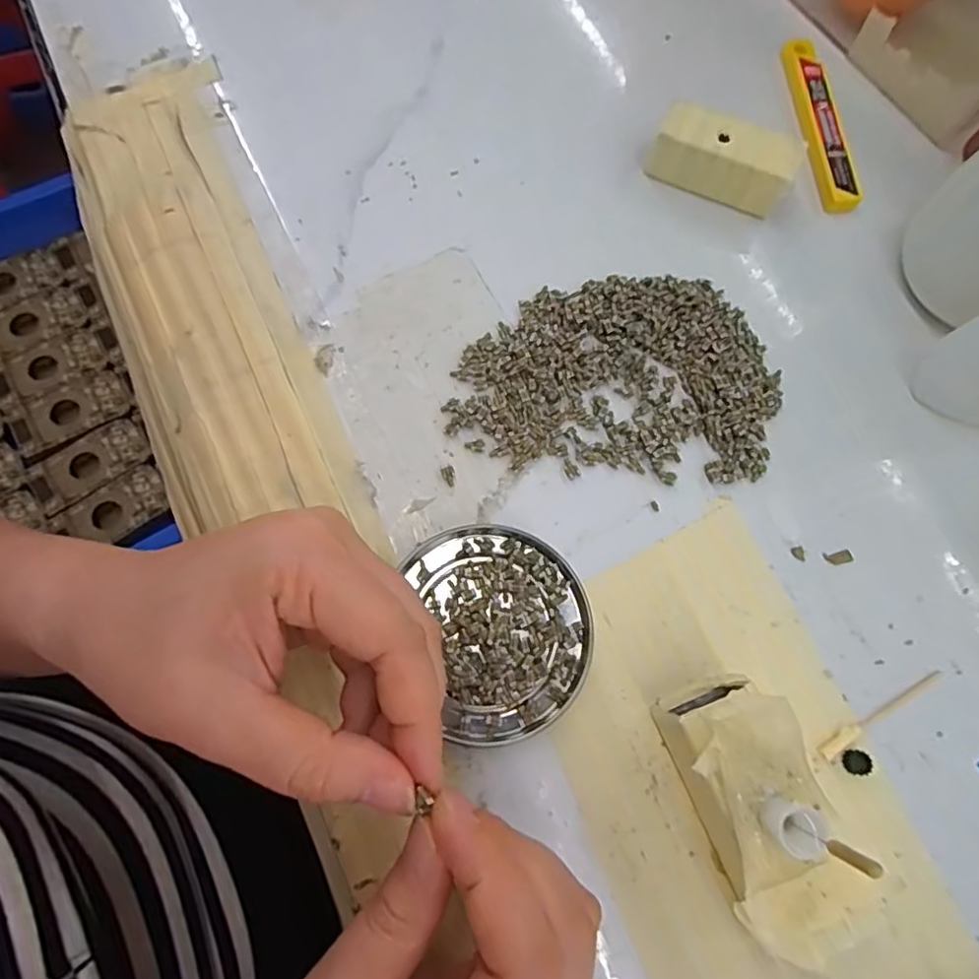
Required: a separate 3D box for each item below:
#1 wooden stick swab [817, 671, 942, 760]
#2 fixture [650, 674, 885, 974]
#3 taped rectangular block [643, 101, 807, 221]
[{"bbox_3d":[0.150,0.085,0.236,0.059,0.004,0.006,-28,76,-9],"label":"wooden stick swab"},{"bbox_3d":[0.087,0.103,0.200,0.041,0.058,0.082,-22,75,-7],"label":"fixture"},{"bbox_3d":[0.109,-0.154,0.291,0.063,0.030,0.021,24,75,6],"label":"taped rectangular block"}]

